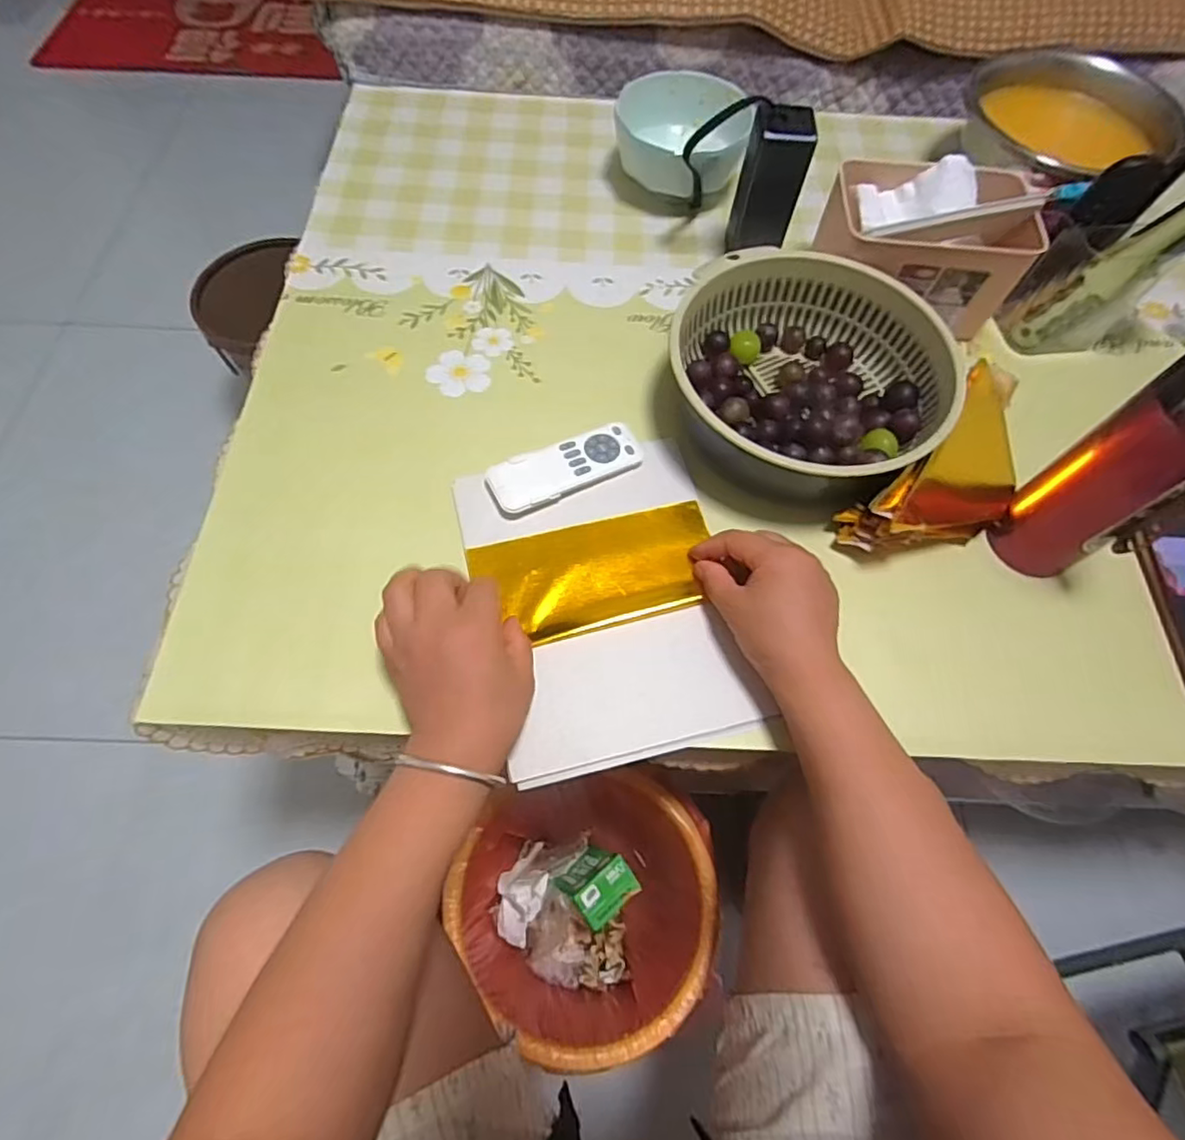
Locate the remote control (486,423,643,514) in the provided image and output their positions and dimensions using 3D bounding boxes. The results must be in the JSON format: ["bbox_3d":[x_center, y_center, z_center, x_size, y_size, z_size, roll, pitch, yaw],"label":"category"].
[{"bbox_3d":[-0.020,-0.084,0.501,0.127,0.010,0.046,-22,68,-12],"label":"remote control"}]

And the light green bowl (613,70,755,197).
[{"bbox_3d":[0.094,-0.449,0.657,0.139,0.070,0.134,1,65,-2],"label":"light green bowl"}]

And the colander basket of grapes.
[{"bbox_3d":[0.177,-0.164,0.519,0.214,0.082,0.197,1,65,-2],"label":"colander basket of grapes"}]

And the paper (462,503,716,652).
[{"bbox_3d":[0.006,0.001,0.471,0.180,0.012,0.088,-14,66,-9],"label":"paper"}]

